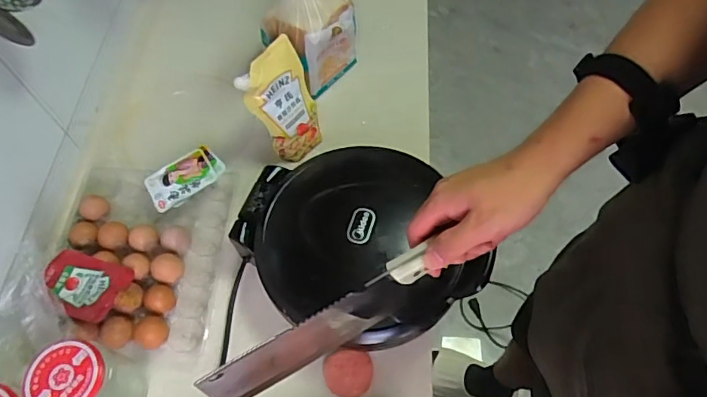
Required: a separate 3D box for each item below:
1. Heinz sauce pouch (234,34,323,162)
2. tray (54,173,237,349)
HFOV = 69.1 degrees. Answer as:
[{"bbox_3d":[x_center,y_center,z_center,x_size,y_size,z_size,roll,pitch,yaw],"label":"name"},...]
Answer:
[{"bbox_3d":[-0.103,-0.148,0.790,0.025,0.187,0.108,25,63,39],"label":"Heinz sauce pouch"},{"bbox_3d":[-0.313,0.072,0.746,0.234,0.060,0.286,1,60,3],"label":"tray"}]

